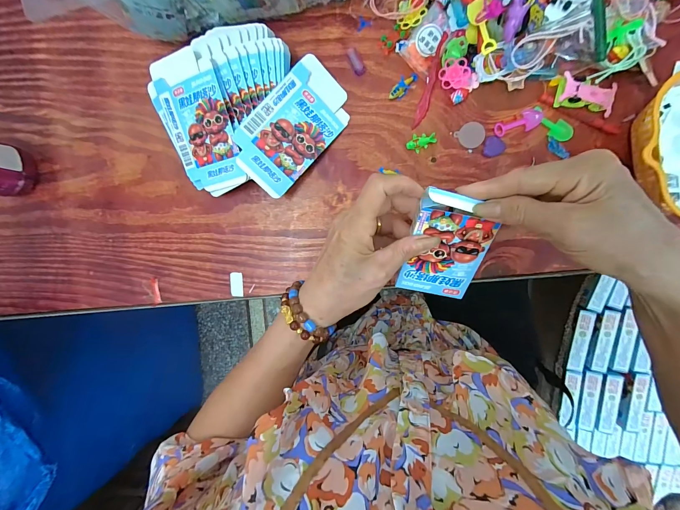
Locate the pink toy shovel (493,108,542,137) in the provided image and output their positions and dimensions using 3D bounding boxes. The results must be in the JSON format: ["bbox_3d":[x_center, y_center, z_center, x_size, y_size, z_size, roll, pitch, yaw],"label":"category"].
[{"bbox_3d":[0.195,-0.143,0.323,0.048,0.015,0.021,-20,92,10],"label":"pink toy shovel"}]

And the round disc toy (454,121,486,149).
[{"bbox_3d":[0.149,-0.135,0.339,0.029,0.004,0.028,1,95,8],"label":"round disc toy"}]

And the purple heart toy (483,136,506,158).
[{"bbox_3d":[0.174,-0.121,0.337,0.022,0.004,0.023,7,96,8],"label":"purple heart toy"}]

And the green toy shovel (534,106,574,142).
[{"bbox_3d":[0.227,-0.139,0.323,0.046,0.004,0.023,33,99,4],"label":"green toy shovel"}]

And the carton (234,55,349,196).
[{"bbox_3d":[-0.053,-0.146,0.348,0.085,0.007,0.147,41,89,-15],"label":"carton"}]

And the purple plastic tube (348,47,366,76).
[{"bbox_3d":[0.019,-0.222,0.348,0.012,0.010,0.030,-23,92,10],"label":"purple plastic tube"}]

